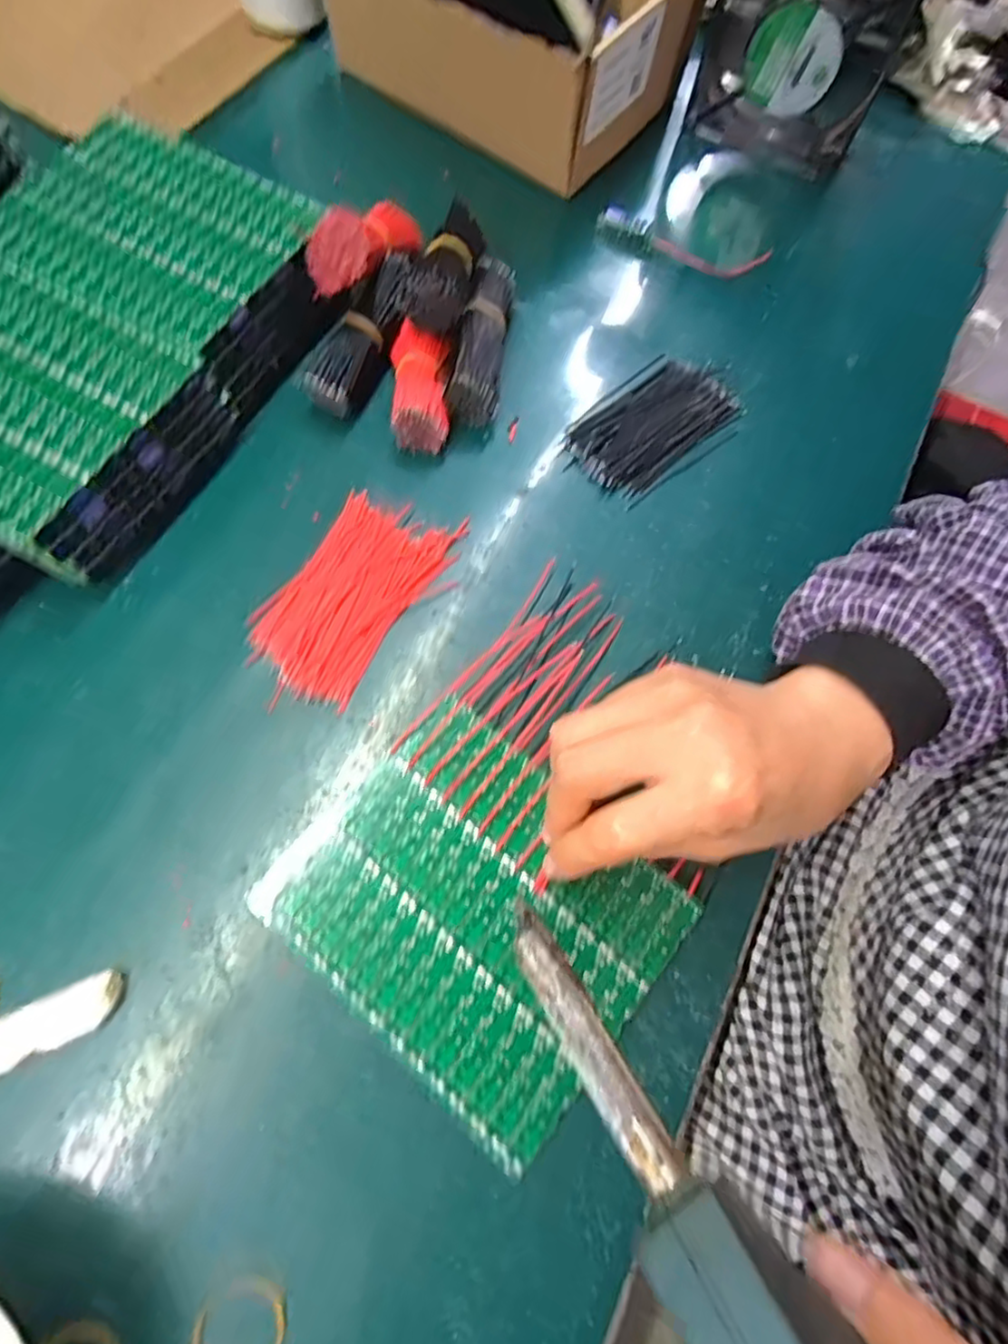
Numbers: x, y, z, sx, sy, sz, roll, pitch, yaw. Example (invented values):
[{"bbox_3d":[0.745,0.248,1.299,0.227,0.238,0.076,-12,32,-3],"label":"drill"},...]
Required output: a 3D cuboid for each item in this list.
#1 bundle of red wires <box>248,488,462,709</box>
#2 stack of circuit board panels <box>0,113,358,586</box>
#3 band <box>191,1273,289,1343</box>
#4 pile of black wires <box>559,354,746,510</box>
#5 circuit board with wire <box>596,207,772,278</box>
[{"bbox_3d":[-0.078,-0.042,0.335,0.067,0.010,0.116,28,67,9],"label":"bundle of red wires"},{"bbox_3d":[-0.217,-0.180,0.357,0.165,0.063,0.249,31,69,7],"label":"stack of circuit board panels"},{"bbox_3d":[-0.094,0.234,0.229,0.032,0.004,0.032,1,65,-3],"label":"band"},{"bbox_3d":[0.090,-0.148,0.392,0.070,0.012,0.108,41,69,14],"label":"pile of black wires"},{"bbox_3d":[0.122,-0.289,0.442,0.121,0.015,0.037,11,65,2],"label":"circuit board with wire"}]

